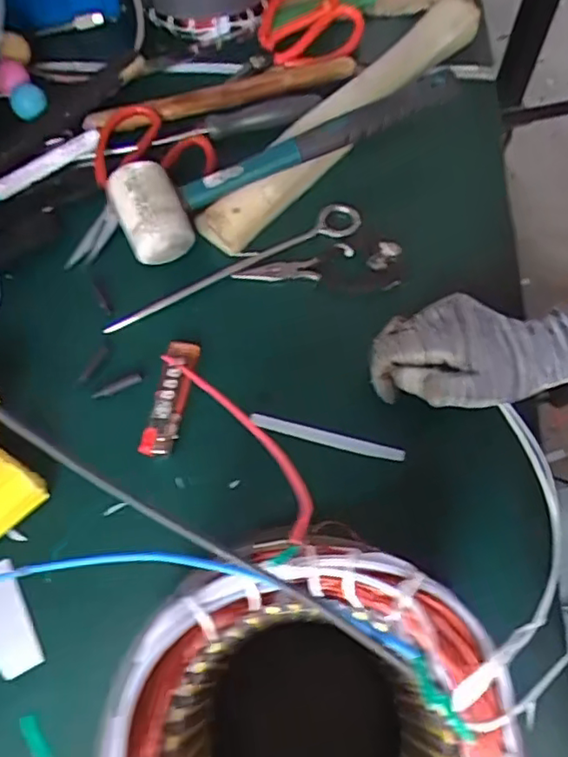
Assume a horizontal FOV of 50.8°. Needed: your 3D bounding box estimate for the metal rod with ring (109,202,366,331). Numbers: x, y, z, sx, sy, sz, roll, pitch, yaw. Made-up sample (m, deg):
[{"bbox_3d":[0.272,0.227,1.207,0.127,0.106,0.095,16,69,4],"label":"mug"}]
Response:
[{"bbox_3d":[-0.037,-0.090,0.484,0.227,0.006,0.030,-29,68,-11],"label":"metal rod with ring"}]

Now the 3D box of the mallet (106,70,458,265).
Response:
[{"bbox_3d":[0.005,-0.187,0.498,0.300,0.056,0.063,-29,68,-11],"label":"mallet"}]

